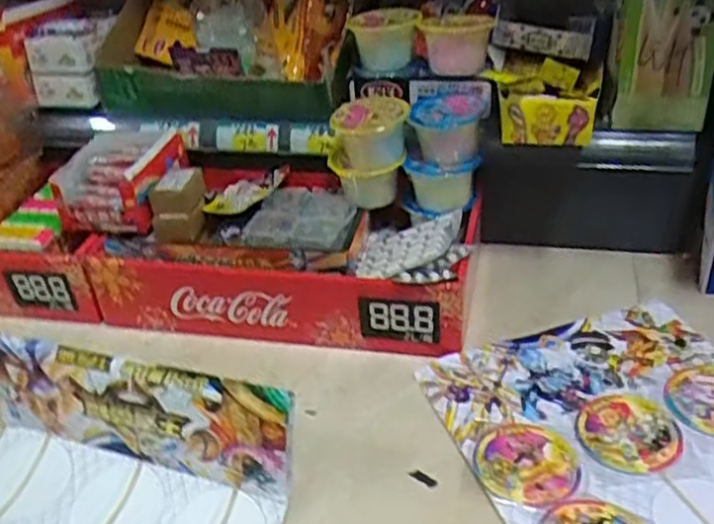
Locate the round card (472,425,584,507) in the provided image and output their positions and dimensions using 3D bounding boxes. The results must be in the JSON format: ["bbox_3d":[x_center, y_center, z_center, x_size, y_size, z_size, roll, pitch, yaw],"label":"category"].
[{"bbox_3d":[0.159,0.188,0.687,0.092,0.004,0.093,0,35,0],"label":"round card"}]

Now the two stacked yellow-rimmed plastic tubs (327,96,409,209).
[{"bbox_3d":[0.016,-0.135,0.895,0.093,0.123,0.090,2,35,9],"label":"two stacked yellow-rimmed plastic tubs"}]

